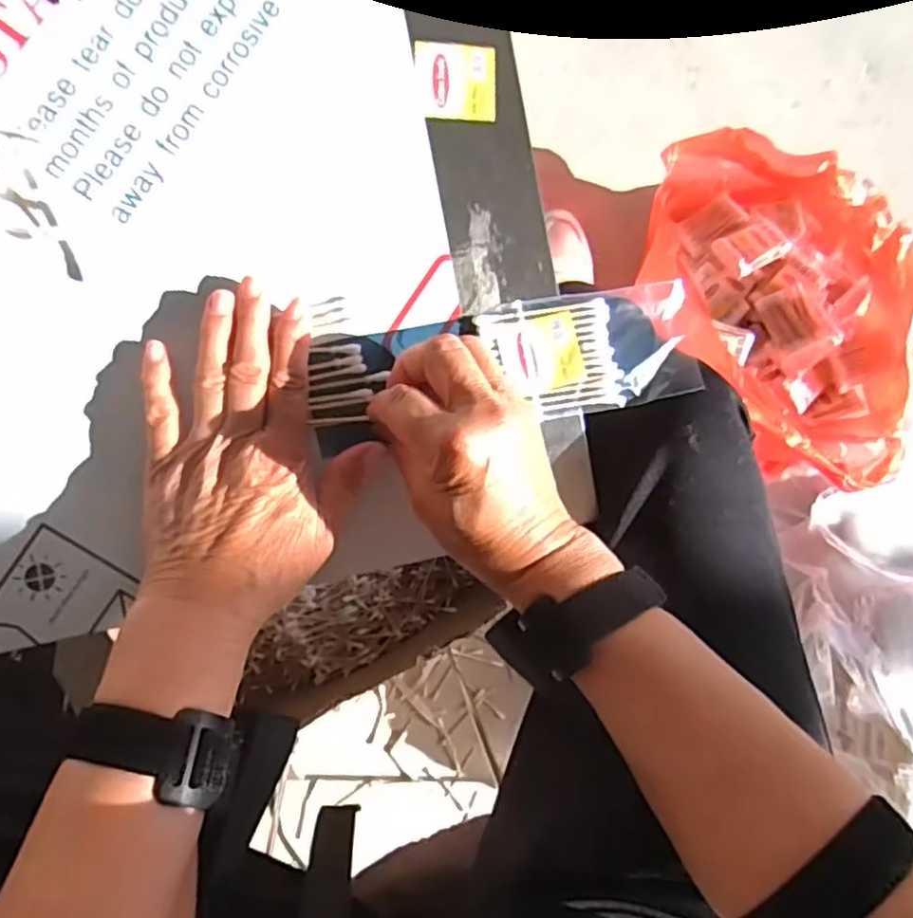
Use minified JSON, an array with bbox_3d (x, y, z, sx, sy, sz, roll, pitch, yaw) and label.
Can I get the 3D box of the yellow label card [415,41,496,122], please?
[{"bbox_3d":[0.001,-0.205,0.370,0.043,0.004,0.040,0,91,-8],"label":"yellow label card"}]

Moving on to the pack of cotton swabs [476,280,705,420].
[{"bbox_3d":[0.075,-0.060,0.376,0.113,0.013,0.065,-9,92,-8],"label":"pack of cotton swabs"}]

